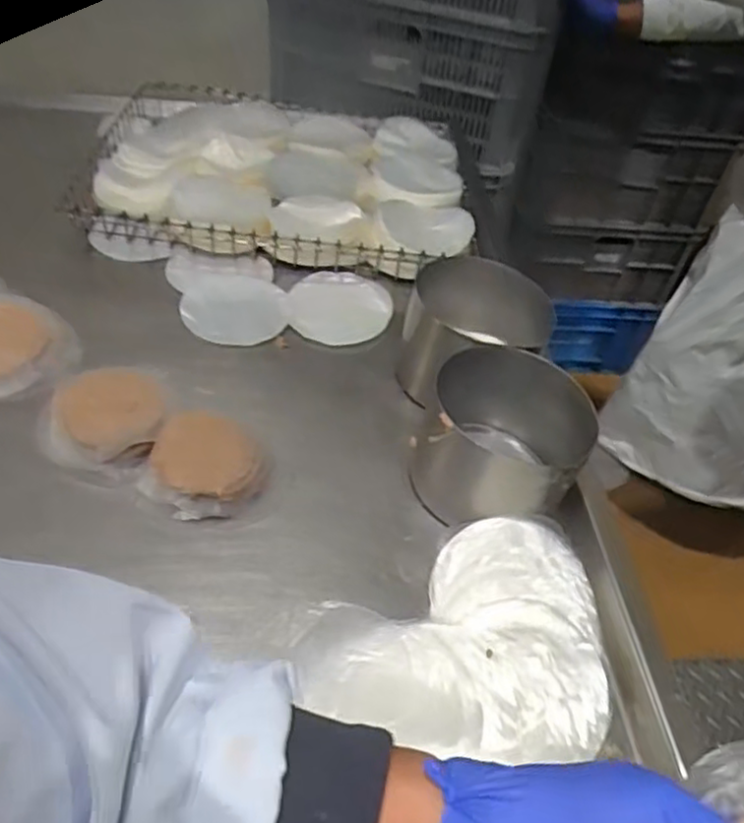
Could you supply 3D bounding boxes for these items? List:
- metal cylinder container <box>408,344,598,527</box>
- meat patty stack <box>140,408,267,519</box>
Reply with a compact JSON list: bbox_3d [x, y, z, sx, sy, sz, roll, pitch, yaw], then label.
[{"bbox_3d":[0.115,0.024,0.622,0.138,0.112,0.127,19,46,12],"label":"metal cylinder container"},{"bbox_3d":[-0.145,0.047,0.614,0.093,0.037,0.102,26,48,18],"label":"meat patty stack"}]

